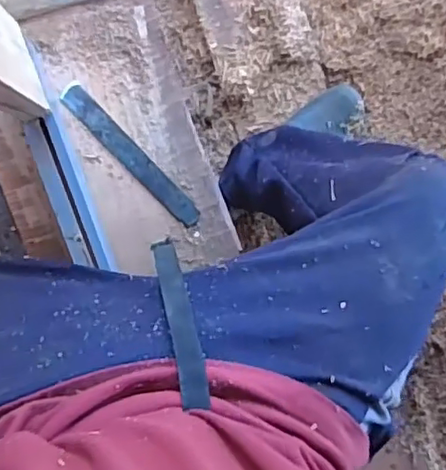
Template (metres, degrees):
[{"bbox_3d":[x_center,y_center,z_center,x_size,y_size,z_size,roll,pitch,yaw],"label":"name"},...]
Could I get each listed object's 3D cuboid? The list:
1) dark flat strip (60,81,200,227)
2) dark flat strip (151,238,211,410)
[{"bbox_3d":[-0.105,-0.091,0.696,0.029,0.007,0.207,-44,98,-4],"label":"dark flat strip"},{"bbox_3d":[-0.044,0.067,0.574,0.025,0.220,0.028,-11,130,-8],"label":"dark flat strip"}]

